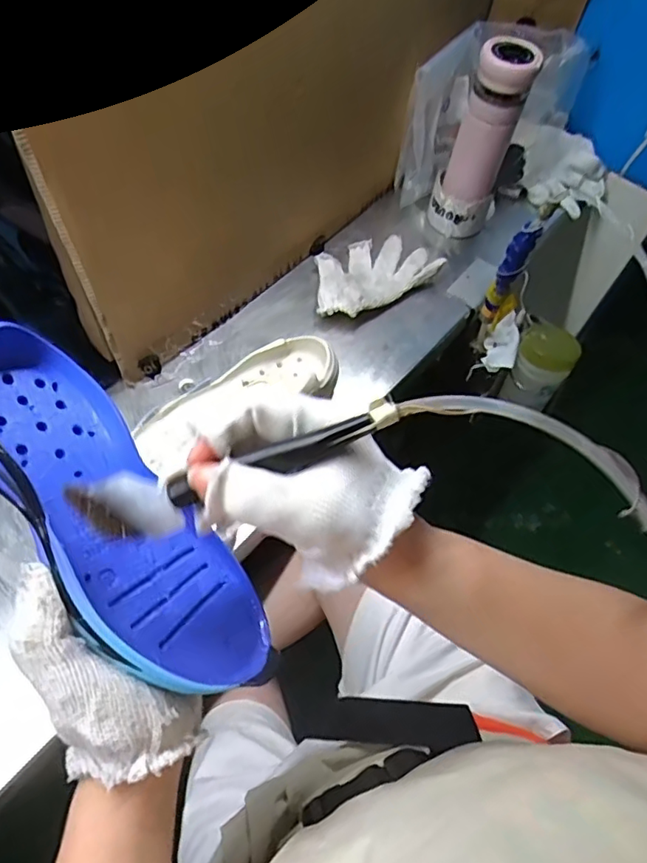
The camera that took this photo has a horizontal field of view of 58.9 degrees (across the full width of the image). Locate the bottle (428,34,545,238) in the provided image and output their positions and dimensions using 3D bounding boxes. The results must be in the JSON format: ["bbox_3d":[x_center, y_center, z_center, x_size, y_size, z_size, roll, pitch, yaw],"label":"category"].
[{"bbox_3d":[0.195,-0.356,0.721,0.081,0.230,0.063,14,58,2],"label":"bottle"}]

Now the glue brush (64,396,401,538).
[{"bbox_3d":[-0.043,0.018,0.269,0.161,0.028,0.027,-20,58,7],"label":"glue brush"}]

